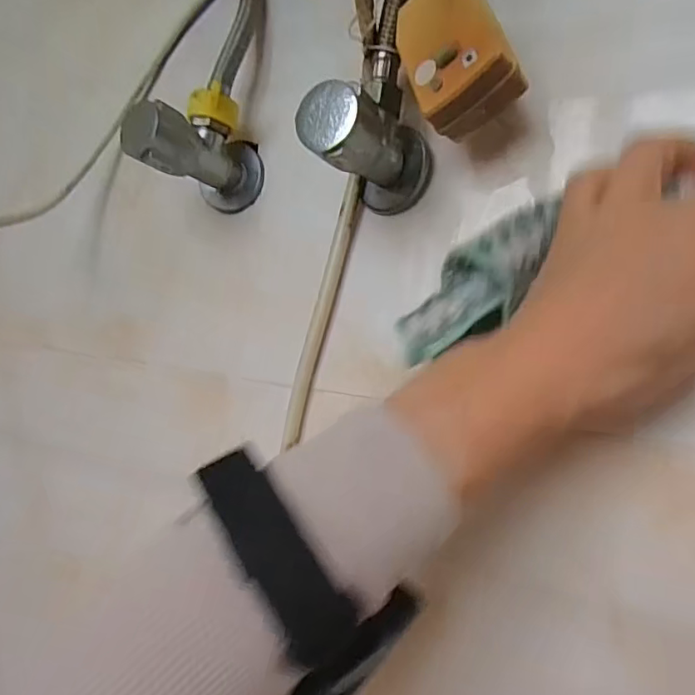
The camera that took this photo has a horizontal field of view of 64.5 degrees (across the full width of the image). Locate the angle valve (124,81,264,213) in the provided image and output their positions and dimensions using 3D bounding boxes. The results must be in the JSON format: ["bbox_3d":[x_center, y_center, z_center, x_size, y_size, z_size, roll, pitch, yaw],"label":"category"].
[{"bbox_3d":[-0.097,-0.130,0.347,0.043,0.059,0.087,6,-2,39],"label":"angle valve"}]

